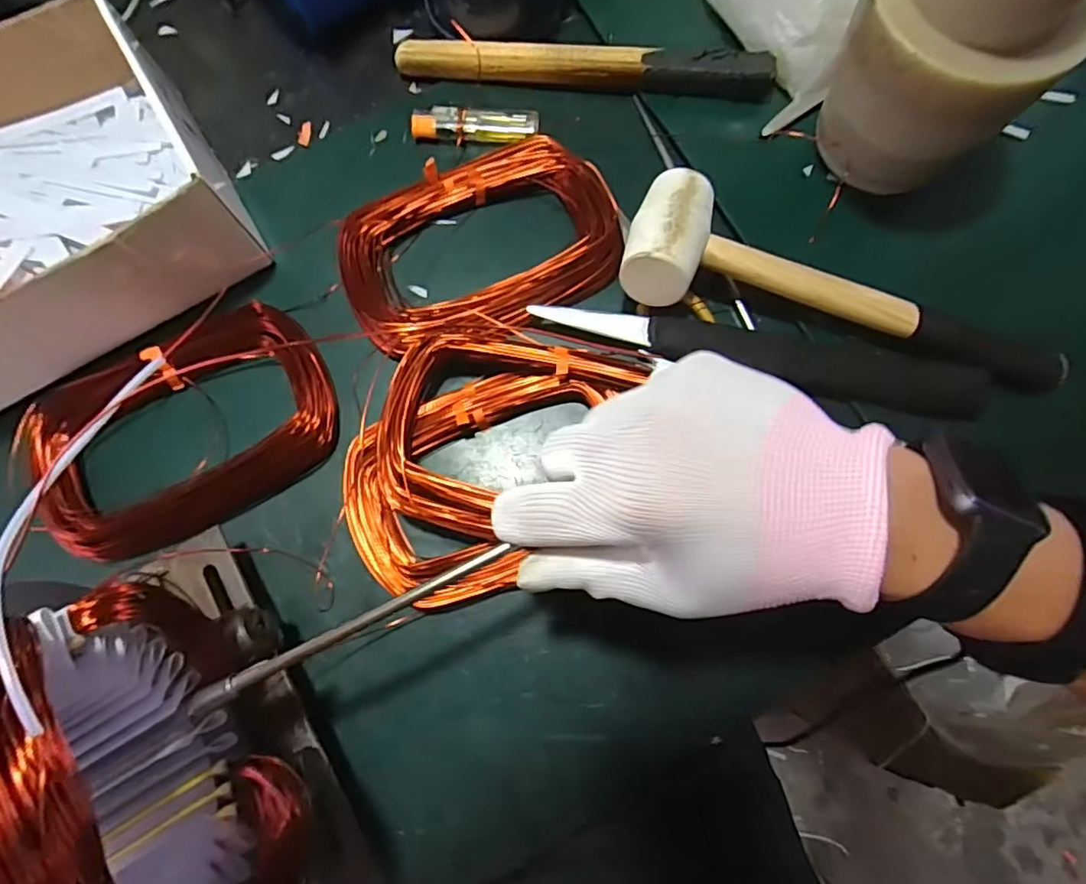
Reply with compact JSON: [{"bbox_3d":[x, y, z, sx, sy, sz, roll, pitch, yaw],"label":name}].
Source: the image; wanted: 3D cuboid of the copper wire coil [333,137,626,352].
[{"bbox_3d":[-0.040,-0.124,0.368,0.171,0.022,0.116,-25,78,-5],"label":"copper wire coil"}]

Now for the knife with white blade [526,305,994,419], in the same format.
[{"bbox_3d":[0.128,-0.056,0.344,0.257,0.022,0.037,15,78,4],"label":"knife with white blade"}]

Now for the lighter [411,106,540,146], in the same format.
[{"bbox_3d":[-0.046,-0.219,0.394,0.085,0.008,0.027,2,77,1],"label":"lighter"}]

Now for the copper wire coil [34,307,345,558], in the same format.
[{"bbox_3d":[-0.214,-0.012,0.343,0.171,0.021,0.127,-25,78,-5],"label":"copper wire coil"}]

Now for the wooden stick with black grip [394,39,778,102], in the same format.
[{"bbox_3d":[0.027,-0.262,0.397,0.256,0.021,0.030,4,77,2],"label":"wooden stick with black grip"}]

